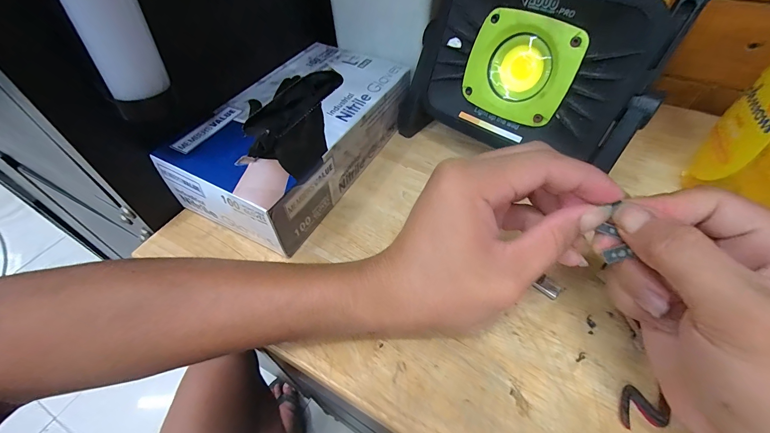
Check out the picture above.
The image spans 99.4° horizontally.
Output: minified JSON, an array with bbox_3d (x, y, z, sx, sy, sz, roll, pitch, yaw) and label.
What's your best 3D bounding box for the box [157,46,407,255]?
[{"bbox_3d":[-0.078,-0.079,0.313,0.116,0.070,0.215,24,56,18],"label":"box"}]

